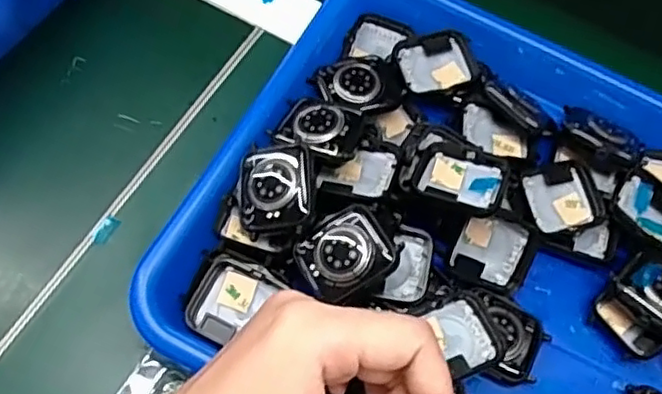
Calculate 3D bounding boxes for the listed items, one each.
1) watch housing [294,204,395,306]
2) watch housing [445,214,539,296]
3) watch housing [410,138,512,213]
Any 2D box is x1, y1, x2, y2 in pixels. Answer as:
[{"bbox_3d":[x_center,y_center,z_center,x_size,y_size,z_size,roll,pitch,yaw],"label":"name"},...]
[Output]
[{"bbox_3d":[0.005,0.024,0.280,0.039,0.006,0.033,-38,66,-1],"label":"watch housing"},{"bbox_3d":[0.078,0.026,0.308,0.042,0.014,0.035,19,87,-7],"label":"watch housing"},{"bbox_3d":[0.062,-0.010,0.306,0.042,0.011,0.033,23,62,3],"label":"watch housing"}]

